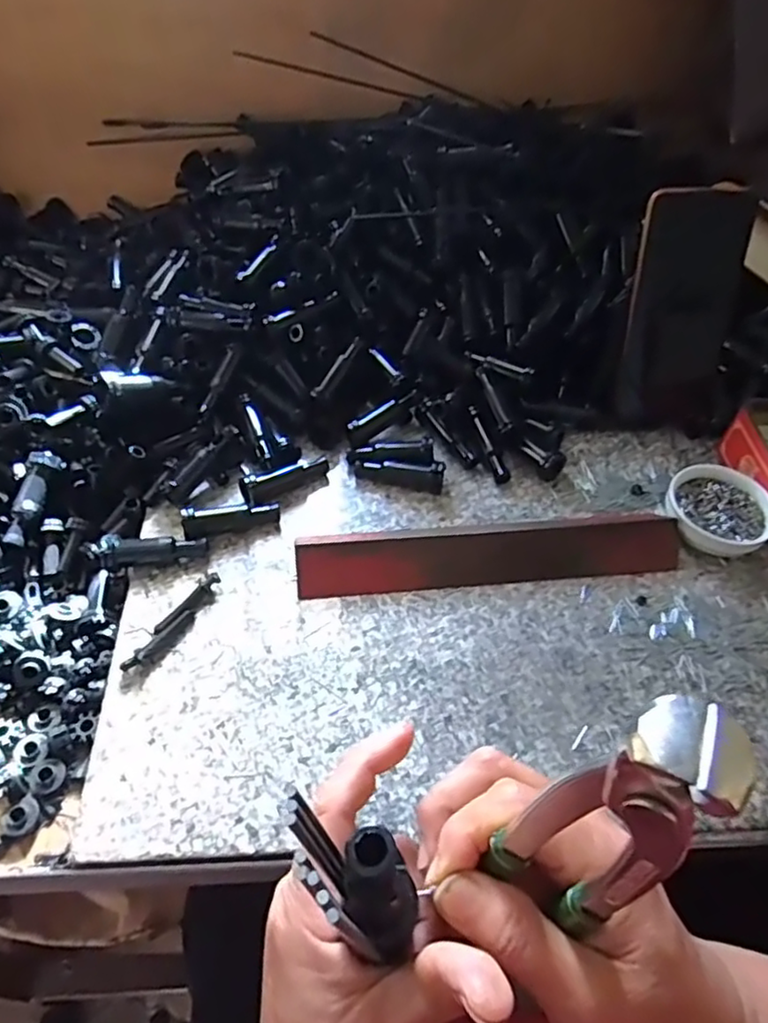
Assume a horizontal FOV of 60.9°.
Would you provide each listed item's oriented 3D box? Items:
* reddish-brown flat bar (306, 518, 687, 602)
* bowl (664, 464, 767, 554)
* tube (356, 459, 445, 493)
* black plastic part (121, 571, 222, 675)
[{"bbox_3d":[0.070,0.025,0.423,0.247,0.018,0.037,-4,53,-9],"label":"reddish-brown flat bar"},{"bbox_3d":[0.237,0.000,0.463,0.071,0.026,0.071,1,50,-2],"label":"bowl"},{"bbox_3d":[0.011,-0.027,0.480,0.065,0.022,0.016,7,51,3],"label":"tube"},{"bbox_3d":[-0.129,0.067,0.398,0.014,0.009,0.075,27,54,18],"label":"black plastic part"}]

